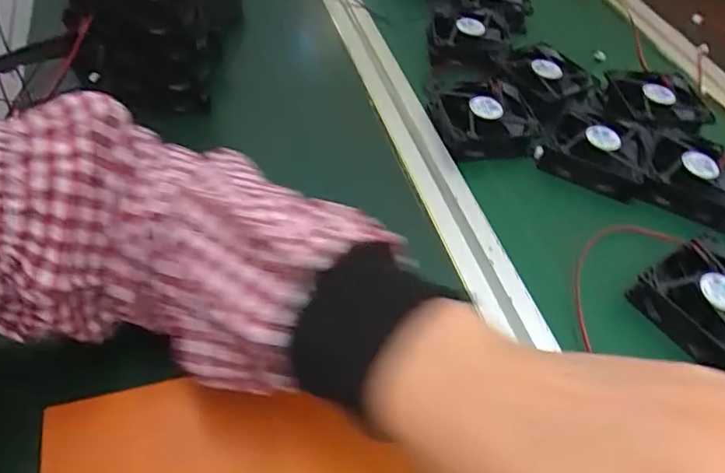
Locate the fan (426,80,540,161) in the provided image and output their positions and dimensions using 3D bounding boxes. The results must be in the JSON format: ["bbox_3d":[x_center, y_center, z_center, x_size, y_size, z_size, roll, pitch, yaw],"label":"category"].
[{"bbox_3d":[0.108,-0.107,0.481,0.081,0.027,0.083,-7,52,-12],"label":"fan"}]

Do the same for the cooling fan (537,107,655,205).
[{"bbox_3d":[0.201,-0.077,0.467,0.085,0.028,0.080,22,52,11],"label":"cooling fan"}]

